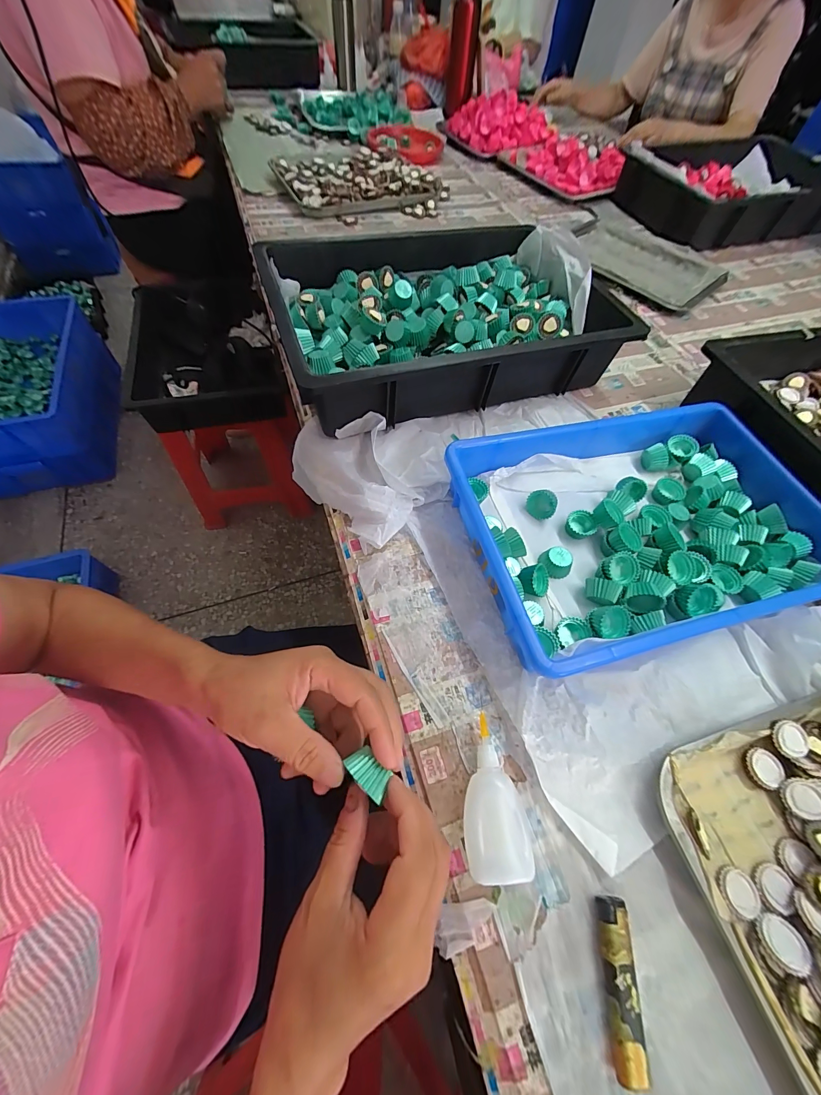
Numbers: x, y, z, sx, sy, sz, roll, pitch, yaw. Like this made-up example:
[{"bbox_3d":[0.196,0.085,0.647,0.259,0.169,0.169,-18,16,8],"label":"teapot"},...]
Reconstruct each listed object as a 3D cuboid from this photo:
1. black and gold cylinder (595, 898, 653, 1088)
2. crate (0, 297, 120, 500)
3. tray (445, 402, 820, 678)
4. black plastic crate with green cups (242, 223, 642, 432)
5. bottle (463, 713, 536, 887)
[{"bbox_3d":[0.133,0.275,0.228,0.019,0.013,0.079,8,61,1],"label":"black and gold cylinder"},{"bbox_3d":[-1.364,-0.572,1.300,0.466,0.262,0.809,-17,66,-12],"label":"crate"},{"bbox_3d":[0.242,-0.028,0.377,0.362,0.056,0.238,-12,63,-10],"label":"tray"},{"bbox_3d":[0.040,-0.327,0.512,0.437,0.092,0.326,-17,64,-12],"label":"black plastic crate with green cups"},{"bbox_3d":[0.058,0.182,0.269,0.043,0.028,0.096,-3,62,-5],"label":"bottle"}]

